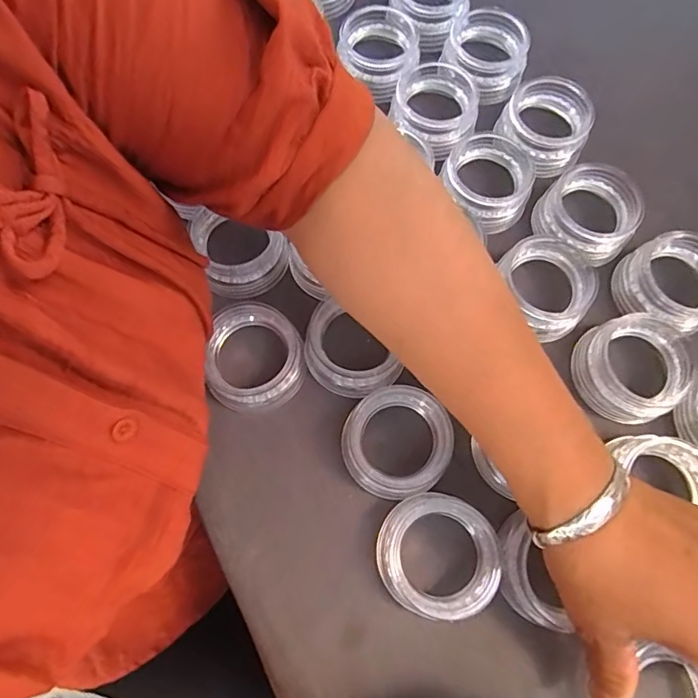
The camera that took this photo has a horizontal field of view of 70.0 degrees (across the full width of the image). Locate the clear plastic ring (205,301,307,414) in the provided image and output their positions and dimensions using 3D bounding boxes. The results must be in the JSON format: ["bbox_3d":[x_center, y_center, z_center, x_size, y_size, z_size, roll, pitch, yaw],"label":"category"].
[{"bbox_3d":[-0.060,0.005,0.321,0.062,0.030,0.067,0,73,-1],"label":"clear plastic ring"}]

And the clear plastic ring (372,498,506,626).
[{"bbox_3d":[0.051,0.119,0.285,0.069,0.024,0.065,0,73,-1],"label":"clear plastic ring"}]

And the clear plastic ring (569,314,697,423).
[{"bbox_3d":[0.183,0.012,0.320,0.075,0.023,0.065,10,73,3],"label":"clear plastic ring"}]

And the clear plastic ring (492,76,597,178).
[{"bbox_3d":[0.146,-0.167,0.376,0.064,0.039,0.064,0,73,-1],"label":"clear plastic ring"}]

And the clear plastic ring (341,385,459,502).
[{"bbox_3d":[0.028,0.058,0.306,0.063,0.023,0.062,0,73,-1],"label":"clear plastic ring"}]

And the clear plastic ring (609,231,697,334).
[{"bbox_3d":[0.215,-0.044,0.331,0.074,0.026,0.063,-41,77,-12],"label":"clear plastic ring"}]

